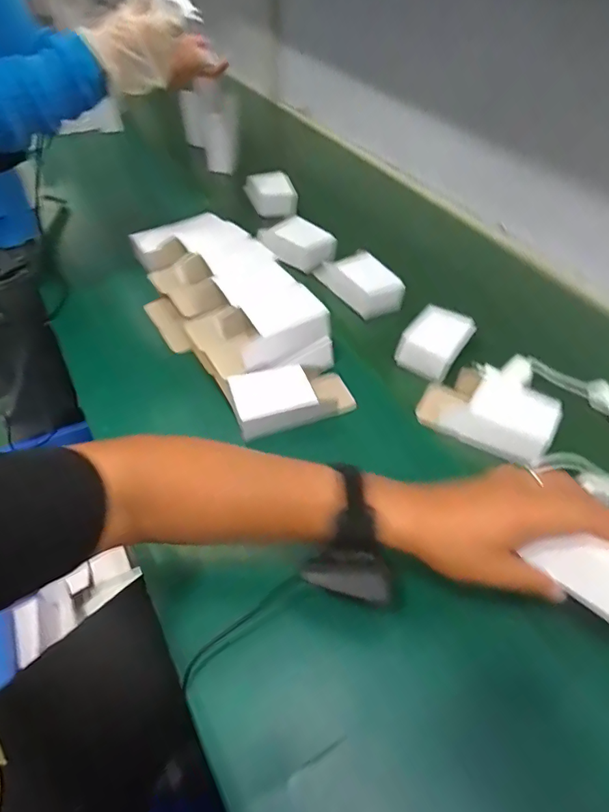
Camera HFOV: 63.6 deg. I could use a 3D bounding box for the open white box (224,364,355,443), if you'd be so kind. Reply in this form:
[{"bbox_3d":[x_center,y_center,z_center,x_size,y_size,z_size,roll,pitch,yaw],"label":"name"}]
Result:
[{"bbox_3d":[-0.014,-0.008,0.581,0.150,0.044,0.076,-16,50,-14],"label":"open white box"}]

